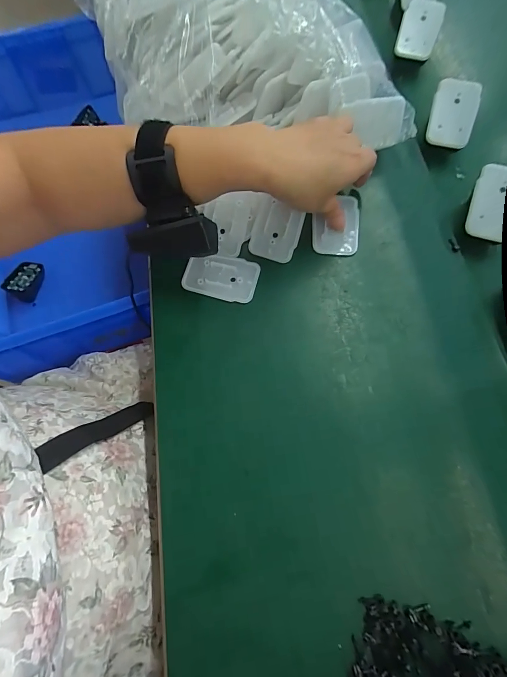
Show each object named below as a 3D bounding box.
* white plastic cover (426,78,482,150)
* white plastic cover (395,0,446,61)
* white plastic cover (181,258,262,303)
[{"bbox_3d":[0.204,-0.229,0.353,0.044,0.007,0.059,13,104,7],"label":"white plastic cover"},{"bbox_3d":[0.190,-0.353,0.395,0.043,0.011,0.058,16,99,6],"label":"white plastic cover"},{"bbox_3d":[-0.031,-0.059,0.326,0.068,0.008,0.043,14,74,4],"label":"white plastic cover"}]

